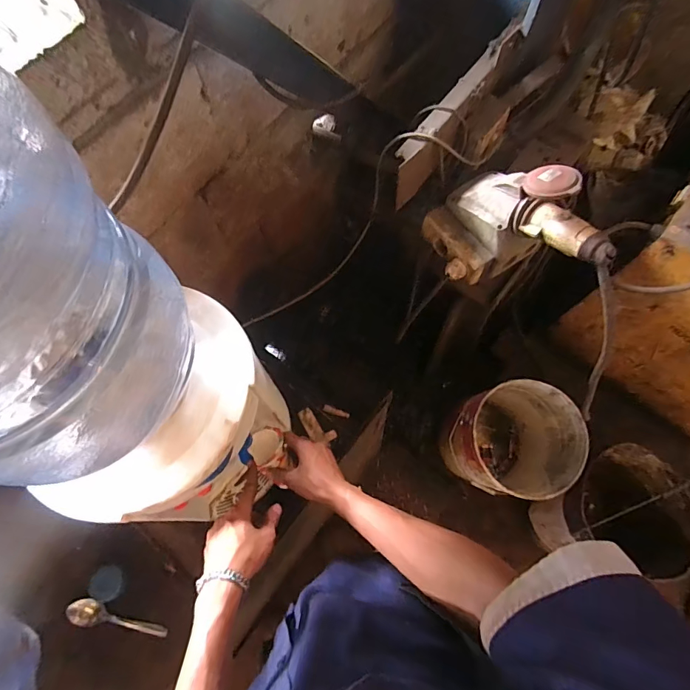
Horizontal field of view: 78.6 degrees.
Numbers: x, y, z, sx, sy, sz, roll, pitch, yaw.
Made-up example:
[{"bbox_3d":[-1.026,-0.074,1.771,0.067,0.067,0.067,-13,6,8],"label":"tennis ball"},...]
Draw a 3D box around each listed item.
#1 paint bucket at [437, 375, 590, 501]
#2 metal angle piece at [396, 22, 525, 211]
[{"bbox_3d":[0.469,0.296,1.245,0.294,0.381,0.290,0,70,0],"label":"paint bucket"},{"bbox_3d":[0.182,-0.390,0.718,0.054,0.098,0.339,34,86,12],"label":"metal angle piece"}]

